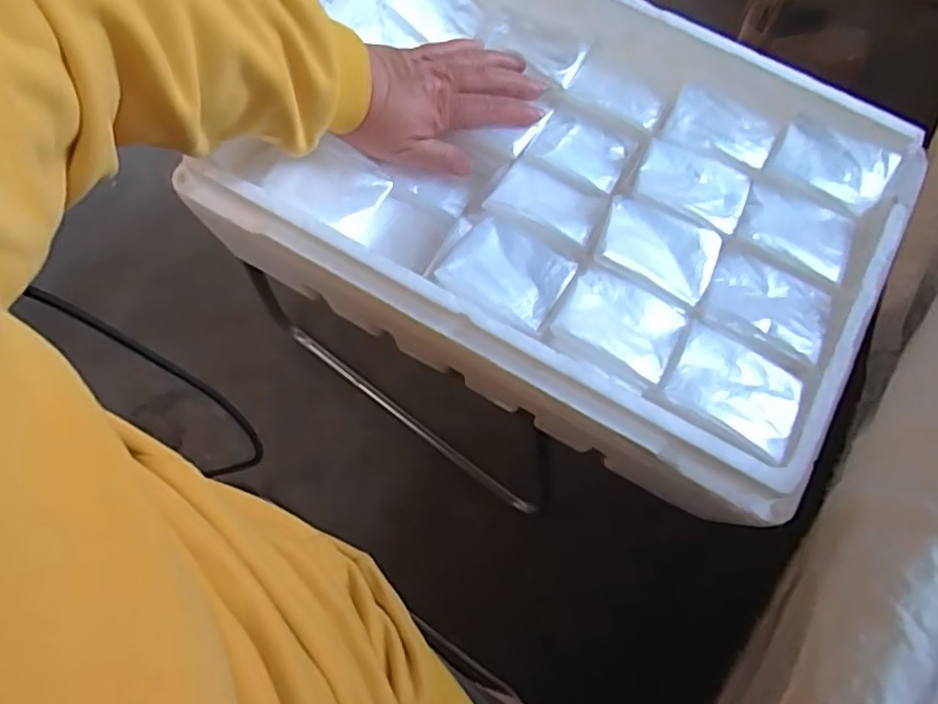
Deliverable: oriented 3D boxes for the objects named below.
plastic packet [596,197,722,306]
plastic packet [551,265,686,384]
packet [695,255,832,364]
[{"bbox_3d":[0.134,-0.074,0.439,0.081,0.020,0.063,22,72,7],"label":"plastic packet"},{"bbox_3d":[0.102,-0.021,0.414,0.077,0.019,0.060,26,73,9],"label":"plastic packet"},{"bbox_3d":[0.205,-0.033,0.430,0.078,0.019,0.063,26,73,9],"label":"packet"}]

